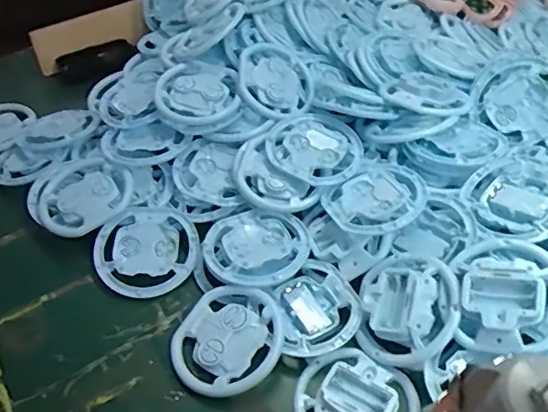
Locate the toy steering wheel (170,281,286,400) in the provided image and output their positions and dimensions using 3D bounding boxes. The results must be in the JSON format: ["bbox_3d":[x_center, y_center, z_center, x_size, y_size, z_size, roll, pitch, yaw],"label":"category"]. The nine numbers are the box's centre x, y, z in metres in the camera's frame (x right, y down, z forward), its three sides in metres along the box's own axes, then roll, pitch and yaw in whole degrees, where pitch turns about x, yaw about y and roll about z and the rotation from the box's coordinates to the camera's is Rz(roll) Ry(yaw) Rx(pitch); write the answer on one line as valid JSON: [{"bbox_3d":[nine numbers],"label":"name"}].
[{"bbox_3d":[-0.042,0.125,0.529,0.100,0.026,0.110,-1,46,1],"label":"toy steering wheel"}]

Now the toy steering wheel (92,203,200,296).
[{"bbox_3d":[-0.135,0.044,0.610,0.104,0.028,0.112,-1,46,1],"label":"toy steering wheel"}]

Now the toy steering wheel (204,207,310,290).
[{"bbox_3d":[-0.020,0.044,0.589,0.105,0.022,0.103,-1,46,1],"label":"toy steering wheel"}]

